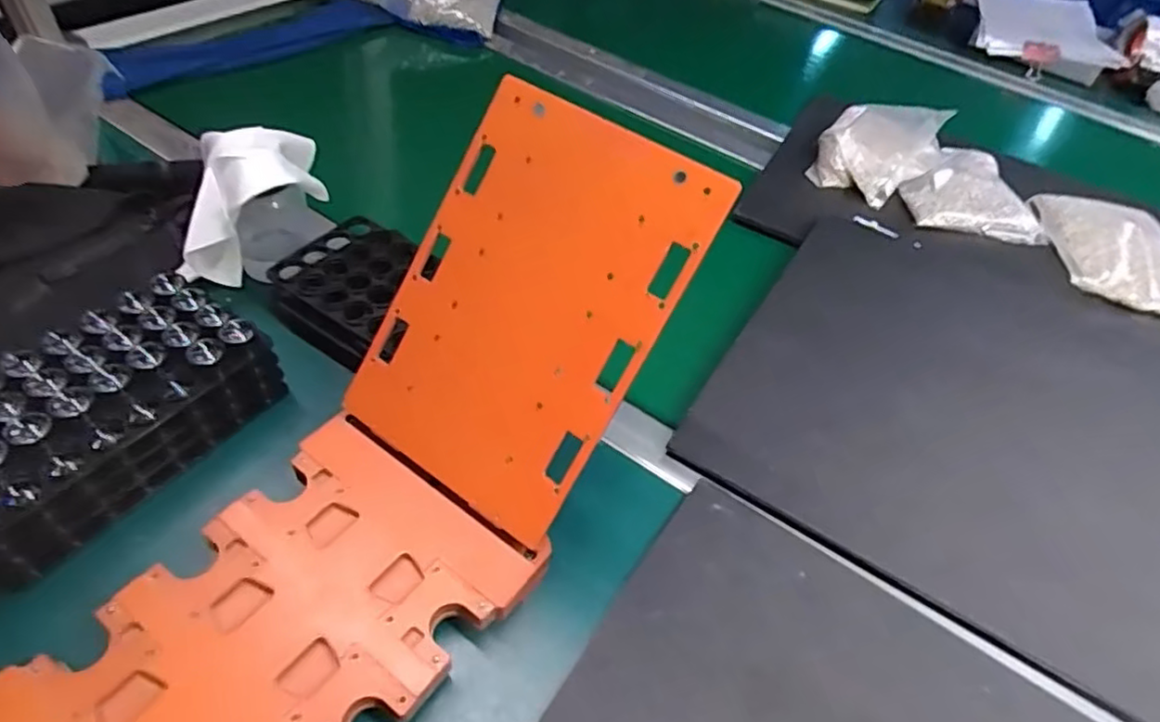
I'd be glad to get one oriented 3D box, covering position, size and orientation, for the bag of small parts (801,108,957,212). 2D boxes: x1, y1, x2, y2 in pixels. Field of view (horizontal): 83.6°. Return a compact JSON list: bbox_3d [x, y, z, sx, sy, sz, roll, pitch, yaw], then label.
[{"bbox_3d":[0.350,-0.254,0.763,0.120,0.042,0.164,37,54,23],"label":"bag of small parts"}]

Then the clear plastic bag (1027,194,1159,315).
[{"bbox_3d":[0.593,-0.115,0.691,0.169,0.024,0.169,10,48,1],"label":"clear plastic bag"}]

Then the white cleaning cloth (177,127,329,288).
[{"bbox_3d":[-0.266,-0.124,0.509,0.080,0.073,0.137,41,97,26],"label":"white cleaning cloth"}]

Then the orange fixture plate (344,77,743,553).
[{"bbox_3d":[-0.034,-0.028,0.383,0.153,0.232,0.010,33,11,19],"label":"orange fixture plate"}]

